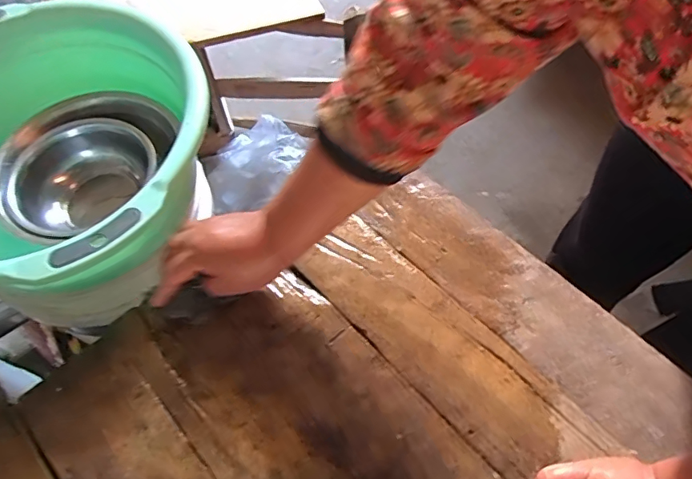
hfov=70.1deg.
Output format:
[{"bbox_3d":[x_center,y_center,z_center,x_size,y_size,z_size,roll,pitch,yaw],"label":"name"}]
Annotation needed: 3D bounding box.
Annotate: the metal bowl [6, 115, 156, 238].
[{"bbox_3d":[-0.321,-0.071,0.606,0.167,0.068,0.142,-42,67,-19],"label":"metal bowl"}]

